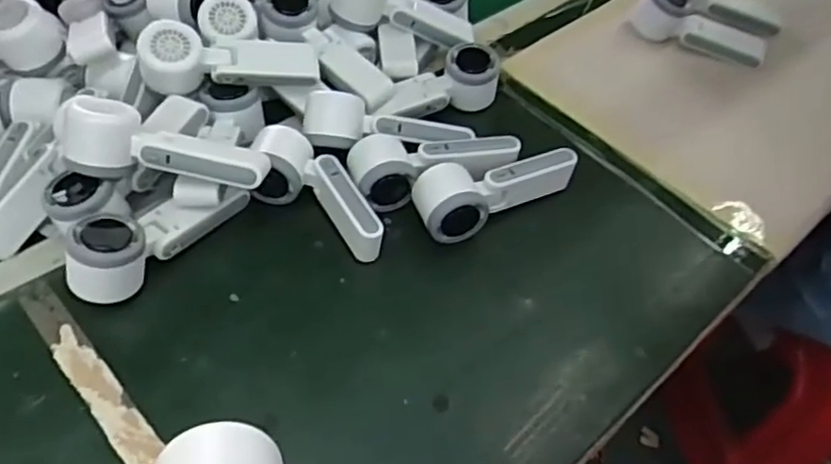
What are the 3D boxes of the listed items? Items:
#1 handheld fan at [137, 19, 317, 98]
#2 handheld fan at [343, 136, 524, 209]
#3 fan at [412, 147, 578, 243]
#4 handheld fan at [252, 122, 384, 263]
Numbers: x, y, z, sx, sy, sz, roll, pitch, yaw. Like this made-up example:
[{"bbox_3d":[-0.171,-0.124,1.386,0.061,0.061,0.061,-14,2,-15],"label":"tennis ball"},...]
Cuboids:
[{"bbox_3d":[-0.179,-0.173,0.657,0.166,0.050,0.058,-9,52,-12],"label":"handheld fan"},{"bbox_3d":[0.020,-0.061,0.654,0.166,0.052,0.057,-10,52,-13],"label":"handheld fan"},{"bbox_3d":[0.080,-0.041,0.640,0.168,0.060,0.059,-15,53,-17],"label":"fan"},{"bbox_3d":[-0.097,-0.032,0.624,0.077,0.052,0.158,-25,57,-23],"label":"handheld fan"}]

